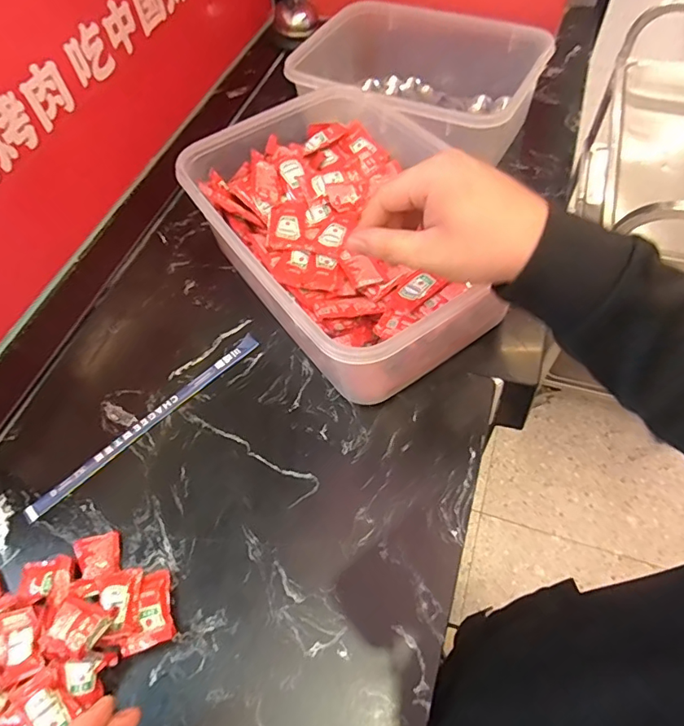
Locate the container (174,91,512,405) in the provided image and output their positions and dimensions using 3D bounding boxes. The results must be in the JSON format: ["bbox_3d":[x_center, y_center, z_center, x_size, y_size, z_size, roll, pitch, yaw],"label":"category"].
[{"bbox_3d":[0.005,-0.137,0.537,0.240,0.113,0.329,-32,61,-15],"label":"container"}]

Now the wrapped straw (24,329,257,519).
[{"bbox_3d":[-0.192,0.056,0.498,0.266,0.005,0.020,-41,63,-19],"label":"wrapped straw"}]

